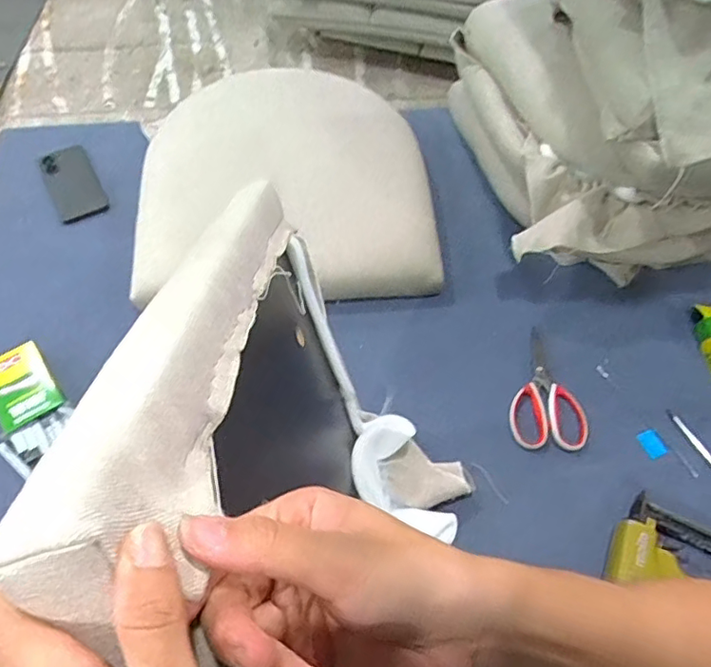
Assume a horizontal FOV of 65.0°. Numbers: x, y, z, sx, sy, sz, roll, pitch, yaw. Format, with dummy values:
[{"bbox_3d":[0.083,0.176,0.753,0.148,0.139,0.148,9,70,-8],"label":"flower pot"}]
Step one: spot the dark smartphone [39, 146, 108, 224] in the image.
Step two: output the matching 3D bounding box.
[{"bbox_3d":[-0.472,-0.251,0.933,0.082,0.010,0.148,-27,74,-11],"label":"dark smartphone"}]

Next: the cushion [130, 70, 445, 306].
[{"bbox_3d":[-0.106,-0.241,0.891,0.450,0.098,0.403,-3,62,-3],"label":"cushion"}]

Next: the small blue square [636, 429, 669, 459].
[{"bbox_3d":[0.398,0.147,0.747,0.027,0.004,0.035,-24,64,-13],"label":"small blue square"}]

